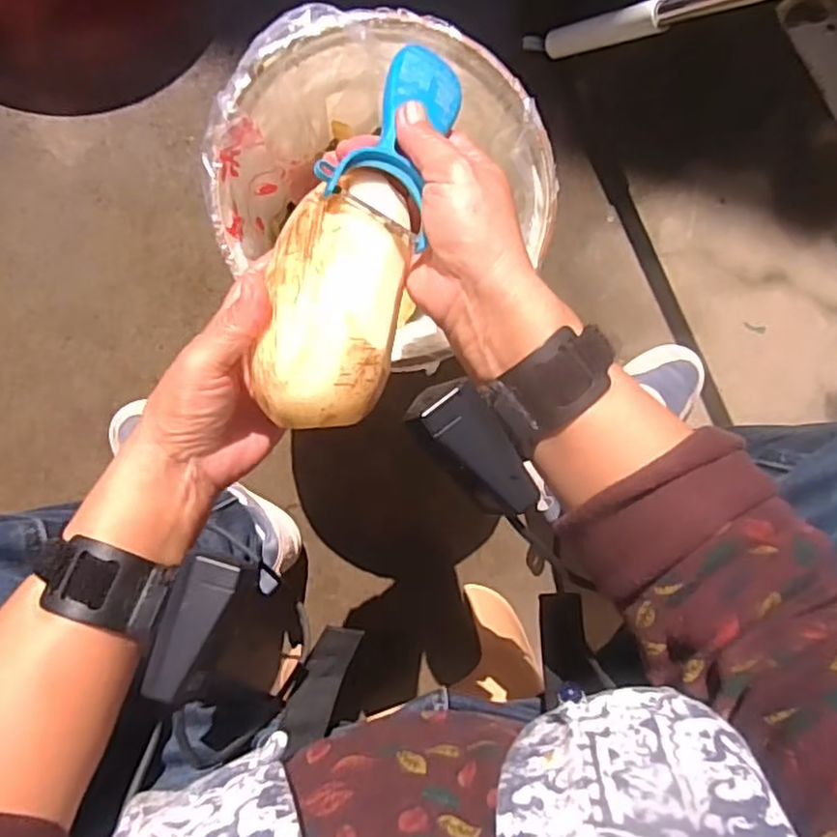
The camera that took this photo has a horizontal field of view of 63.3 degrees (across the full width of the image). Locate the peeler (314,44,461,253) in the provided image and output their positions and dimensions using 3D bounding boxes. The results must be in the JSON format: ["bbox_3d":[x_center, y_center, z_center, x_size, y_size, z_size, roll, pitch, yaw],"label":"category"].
[{"bbox_3d":[-0.004,-0.149,0.358,0.058,0.018,0.124,27,62,-8],"label":"peeler"}]

